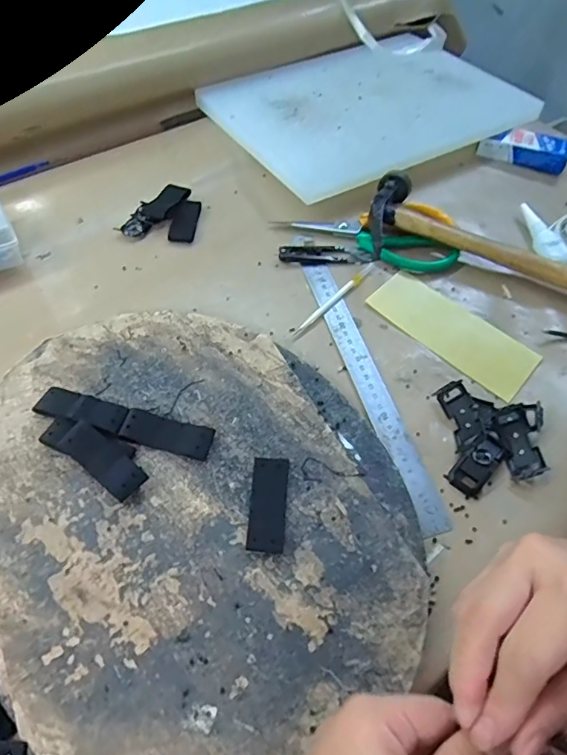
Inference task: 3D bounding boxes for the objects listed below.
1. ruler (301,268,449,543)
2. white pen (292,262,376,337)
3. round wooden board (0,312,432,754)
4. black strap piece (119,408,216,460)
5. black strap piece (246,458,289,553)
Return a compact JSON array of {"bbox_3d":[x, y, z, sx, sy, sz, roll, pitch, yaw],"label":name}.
[{"bbox_3d":[0.069,0.000,0.433,0.024,0.004,0.274,-13,57,-11],"label":"ruler"},{"bbox_3d":[0.051,-0.076,0.480,0.008,0.004,0.117,37,61,20],"label":"white pen"},{"bbox_3d":[-0.071,0.086,0.360,0.277,0.030,0.332,-30,63,-21],"label":"round wooden board"},{"bbox_3d":[-0.086,0.042,0.378,0.065,0.009,0.025,16,56,7],"label":"black strap piece"},{"bbox_3d":[-0.011,0.087,0.352,0.024,0.010,0.066,5,56,0],"label":"black strap piece"}]

